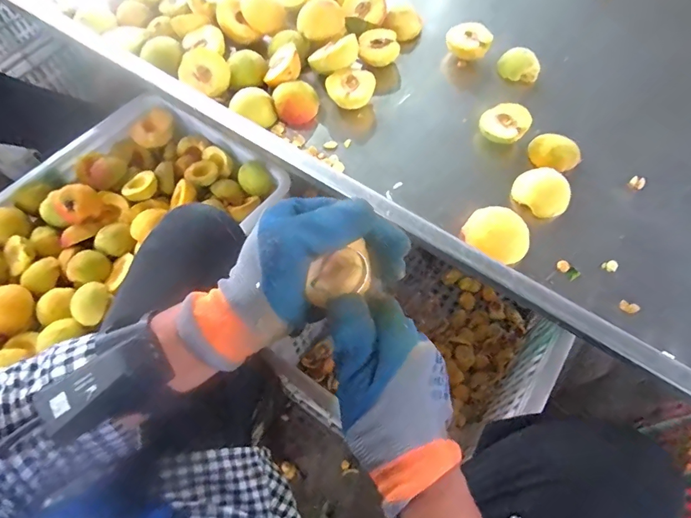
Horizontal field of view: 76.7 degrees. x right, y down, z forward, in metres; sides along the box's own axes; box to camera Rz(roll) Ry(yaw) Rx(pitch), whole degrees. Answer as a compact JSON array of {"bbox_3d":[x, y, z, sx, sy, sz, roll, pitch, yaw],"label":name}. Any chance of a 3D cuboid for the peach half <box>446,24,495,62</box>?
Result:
[{"bbox_3d":[0.169,-0.295,0.604,0.058,0.034,0.048,19,65,10],"label":"peach half"}]

